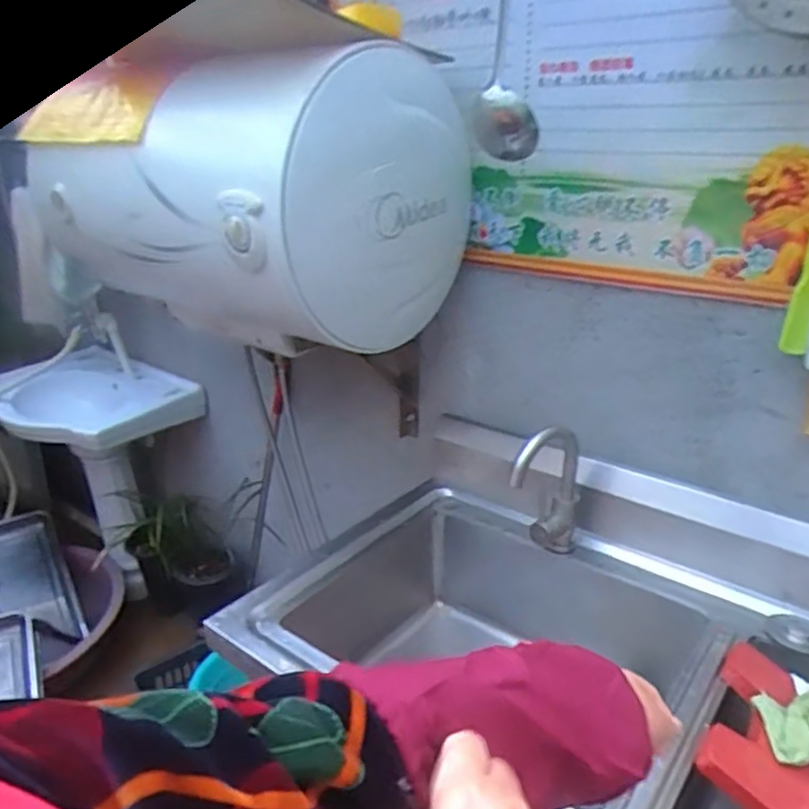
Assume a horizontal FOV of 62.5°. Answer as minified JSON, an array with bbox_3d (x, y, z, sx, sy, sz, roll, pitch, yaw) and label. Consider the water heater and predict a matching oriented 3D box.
[{"bbox_3d":[-0.273,-0.346,1.190,0.798,0.432,0.434,20,25,39],"label":"water heater"}]

